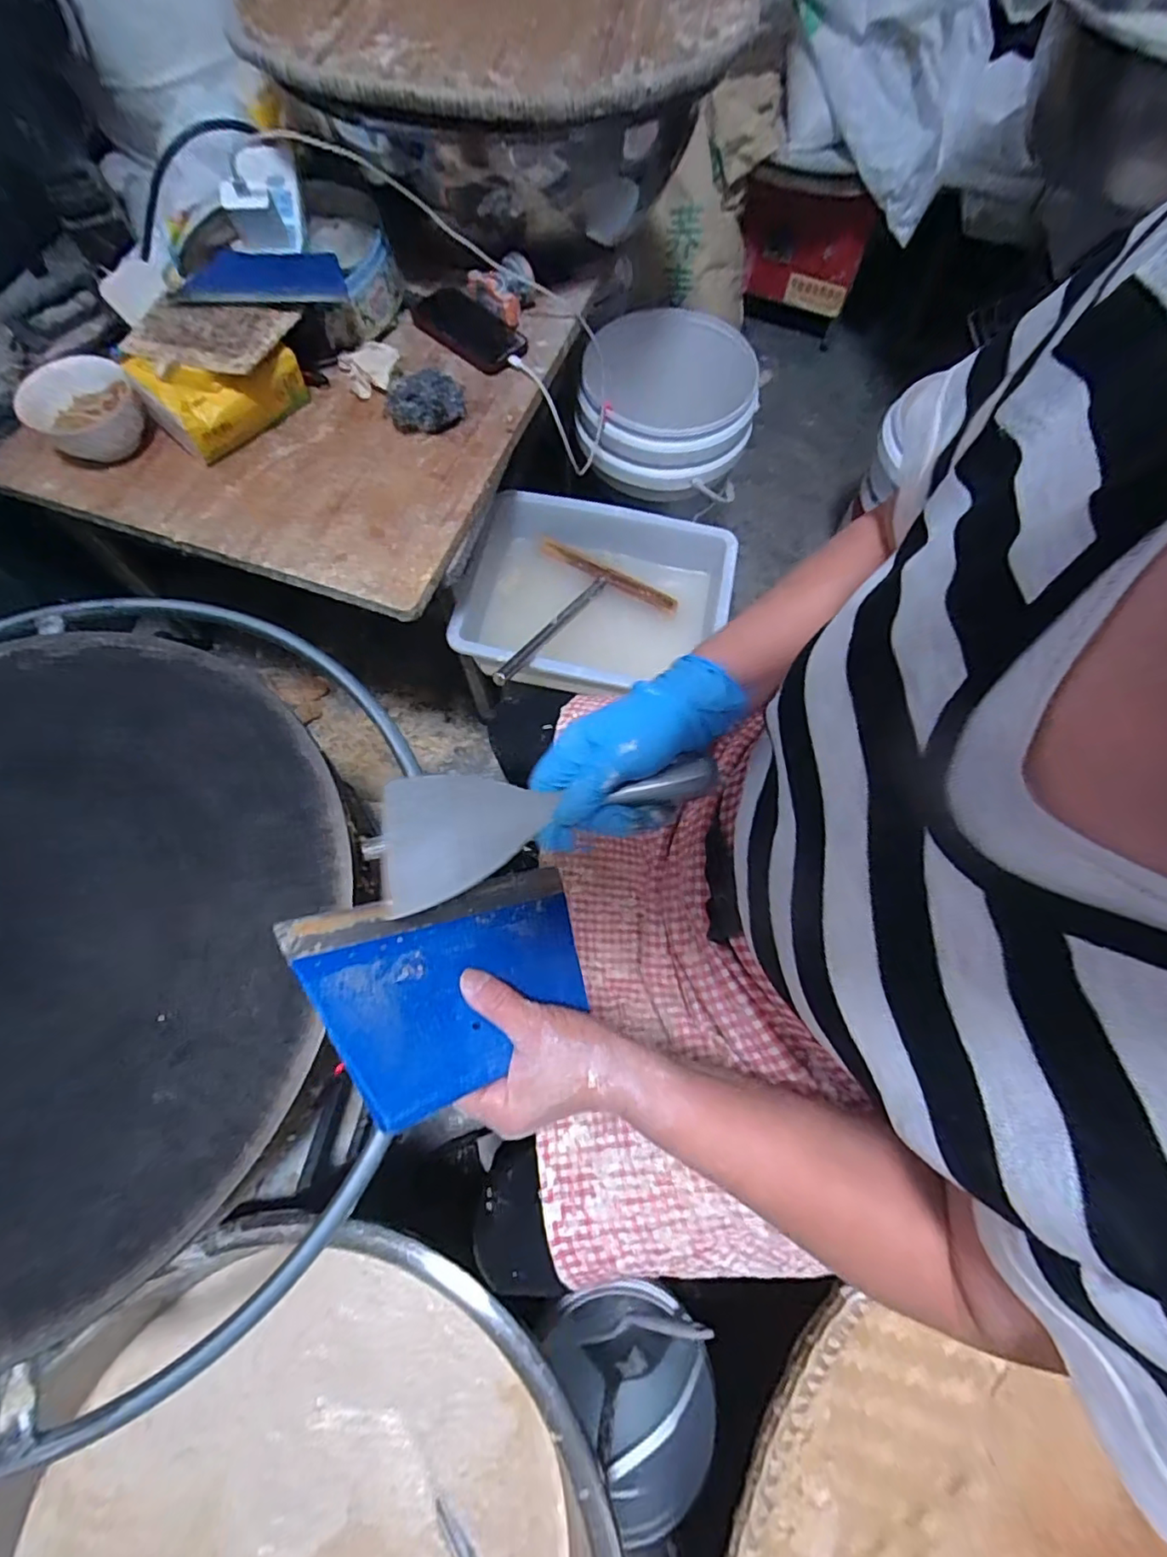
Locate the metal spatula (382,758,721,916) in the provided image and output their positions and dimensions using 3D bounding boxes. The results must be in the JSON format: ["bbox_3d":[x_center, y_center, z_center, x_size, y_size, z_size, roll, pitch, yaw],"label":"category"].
[{"bbox_3d":[-0.025,0.020,0.372,0.218,0.013,0.090,-14,70,3],"label":"metal spatula"}]

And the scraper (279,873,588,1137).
[{"bbox_3d":[-0.073,0.123,0.357,0.183,0.008,0.120,-5,58,-40],"label":"scraper"}]

